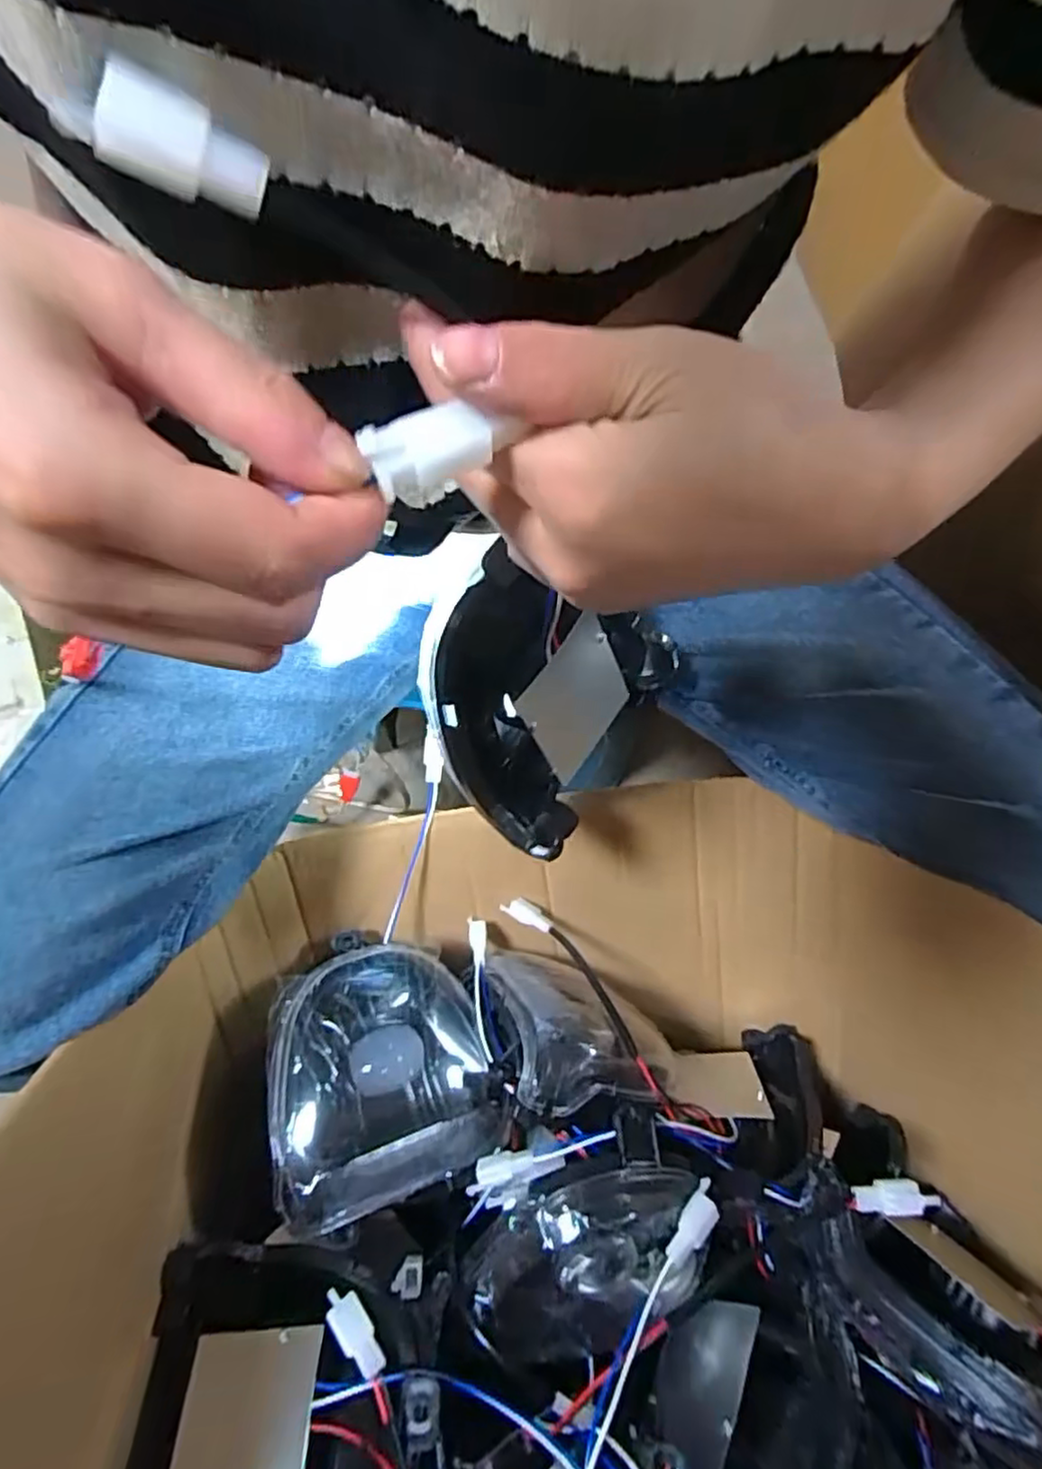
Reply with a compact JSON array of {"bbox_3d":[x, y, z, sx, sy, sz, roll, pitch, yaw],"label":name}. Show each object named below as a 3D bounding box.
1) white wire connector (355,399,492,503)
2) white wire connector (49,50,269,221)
[{"bbox_3d":[-0.020,-0.061,0.145,0.026,0.007,0.016,-27,74,-10],"label":"white wire connector"},{"bbox_3d":[-0.070,-0.118,0.136,0.036,0.013,0.012,8,69,-25],"label":"white wire connector"}]

